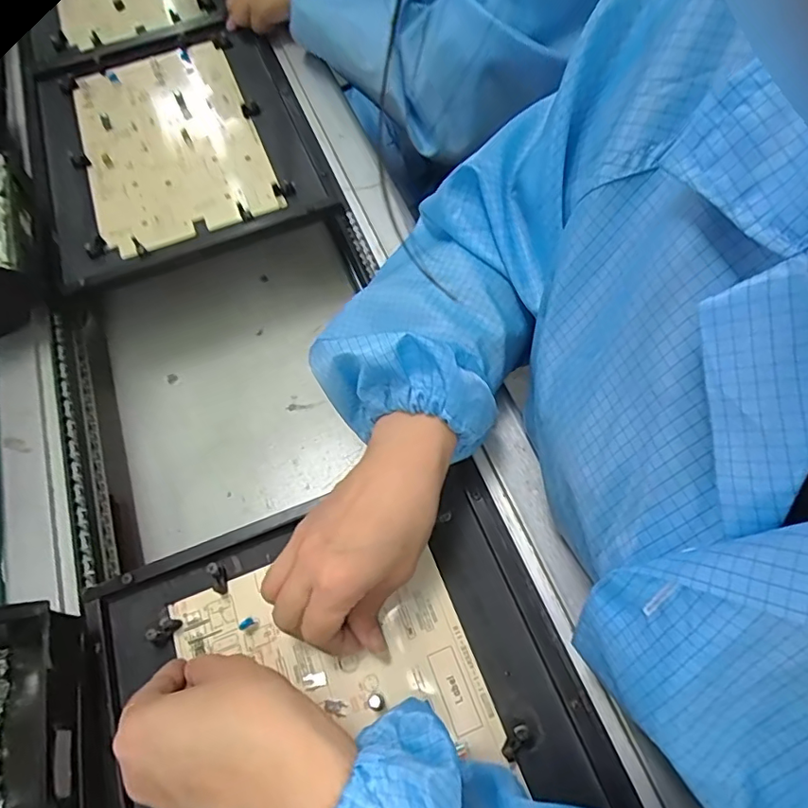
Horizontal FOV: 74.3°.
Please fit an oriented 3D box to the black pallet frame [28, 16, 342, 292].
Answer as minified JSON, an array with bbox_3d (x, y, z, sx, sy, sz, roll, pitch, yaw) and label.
[{"bbox_3d":[-0.246,-0.280,0.557,0.267,0.024,0.331,-24,68,-7],"label":"black pallet frame"}]

